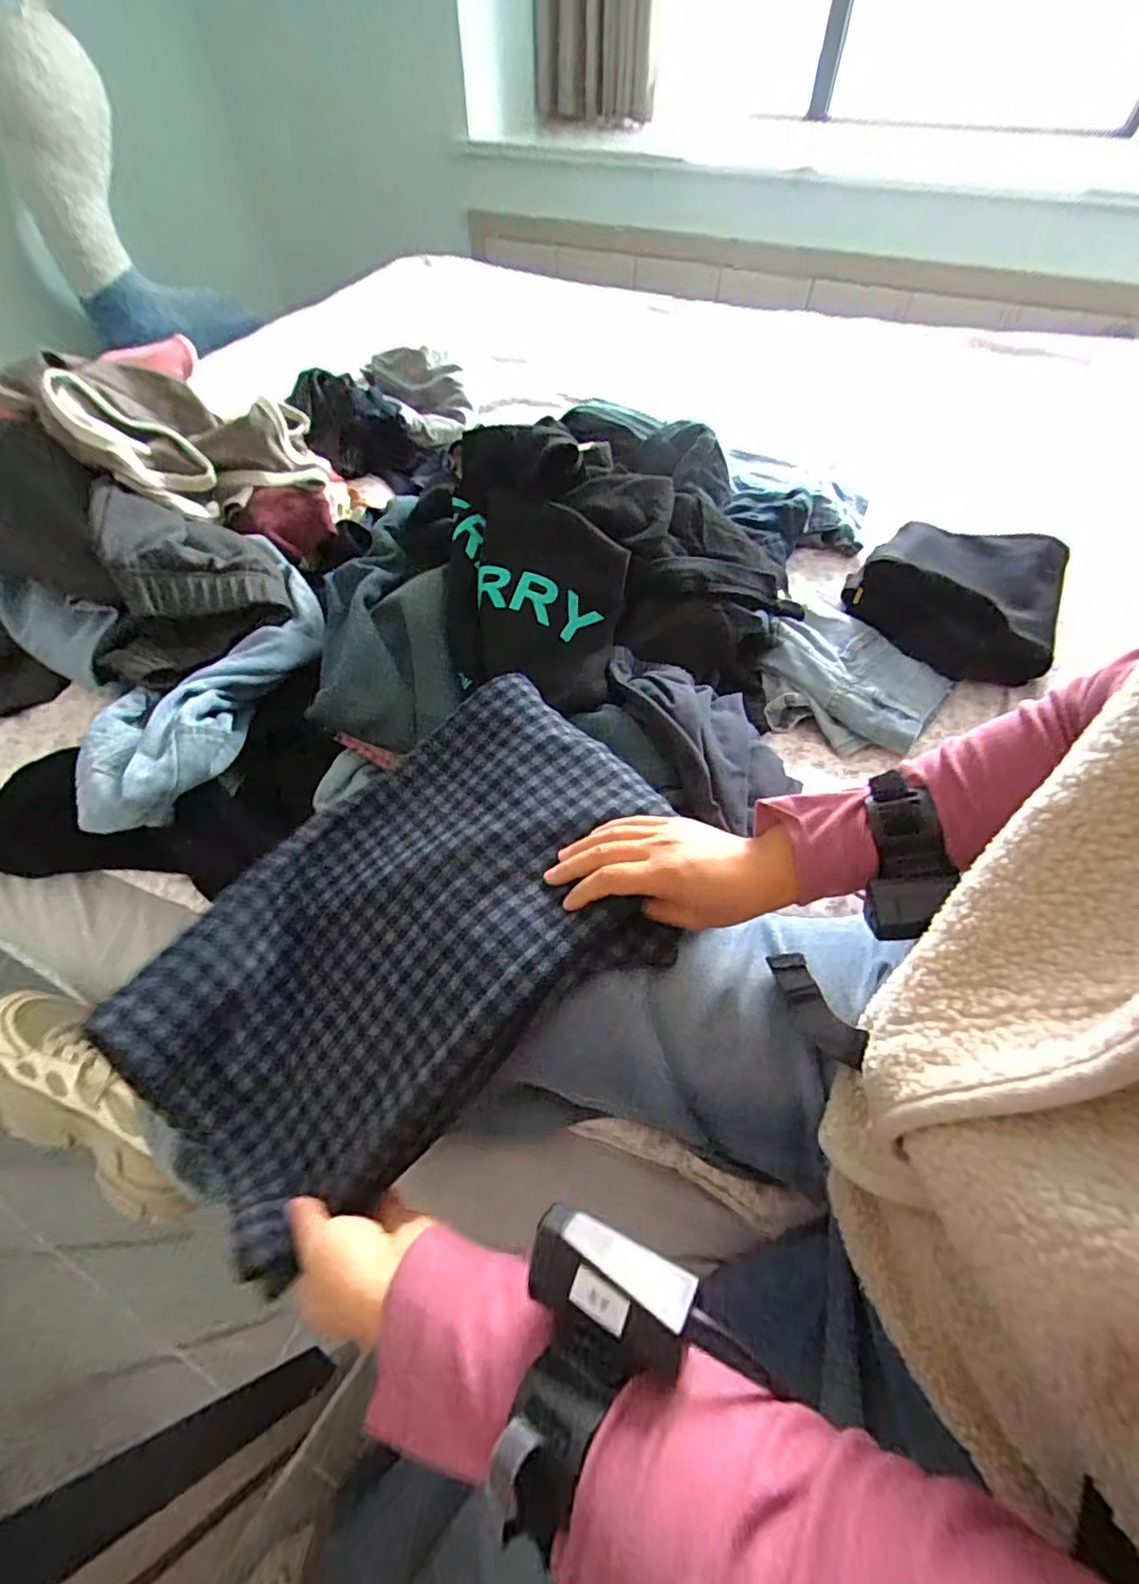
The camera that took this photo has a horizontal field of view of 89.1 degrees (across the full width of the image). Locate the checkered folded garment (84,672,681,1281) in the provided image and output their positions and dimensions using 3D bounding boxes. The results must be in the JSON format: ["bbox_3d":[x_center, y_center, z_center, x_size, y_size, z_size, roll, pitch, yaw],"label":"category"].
[{"bbox_3d":[-0.117,0.088,0.438,0.395,0.095,0.282,-30,60,-20],"label":"checkered folded garment"}]

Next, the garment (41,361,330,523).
[{"bbox_3d":[-0.492,-0.474,0.750,0.279,0.130,0.230,-35,62,-22],"label":"garment"}]

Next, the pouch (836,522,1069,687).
[{"bbox_3d":[0.497,-0.267,0.752,0.230,0.092,0.218,21,57,15],"label":"pouch"}]

